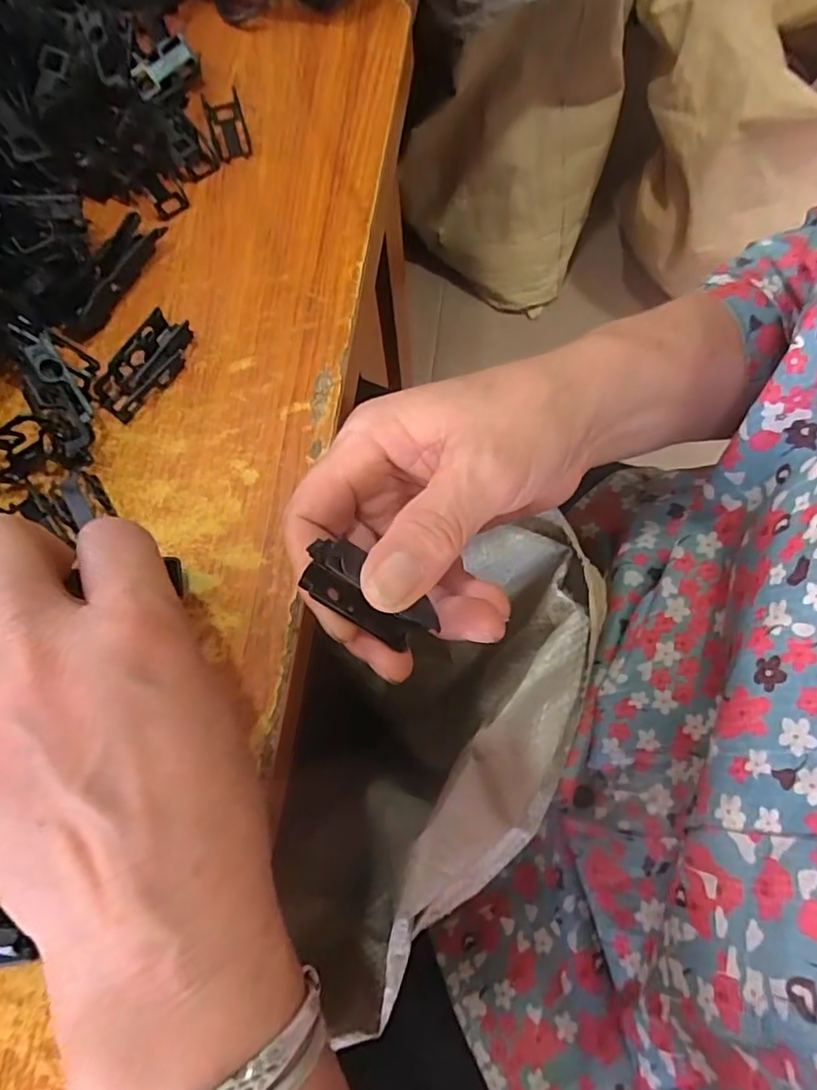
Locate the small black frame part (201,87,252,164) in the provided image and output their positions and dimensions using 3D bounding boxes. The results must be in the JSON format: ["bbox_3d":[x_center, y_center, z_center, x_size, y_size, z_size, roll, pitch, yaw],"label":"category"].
[{"bbox_3d":[-0.097,-0.224,0.316,0.019,0.007,0.041,-16,72,-2],"label":"small black frame part"}]

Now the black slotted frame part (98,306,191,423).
[{"bbox_3d":[-0.121,-0.083,0.274,0.022,0.013,0.052,31,77,12],"label":"black slotted frame part"}]

